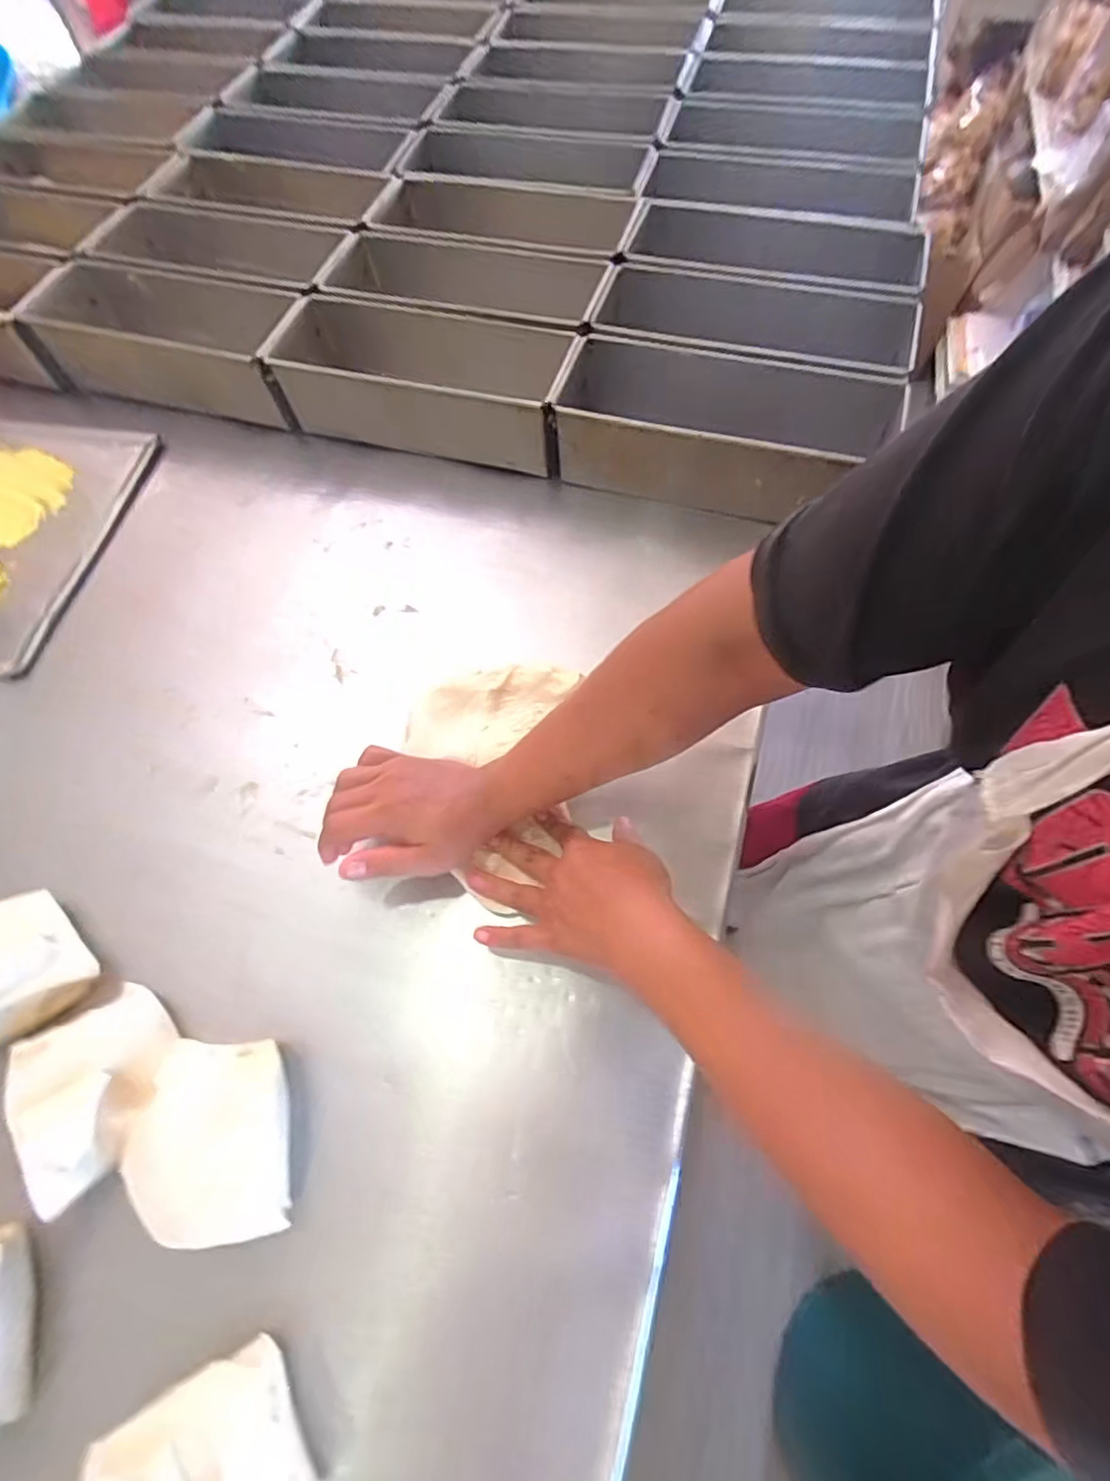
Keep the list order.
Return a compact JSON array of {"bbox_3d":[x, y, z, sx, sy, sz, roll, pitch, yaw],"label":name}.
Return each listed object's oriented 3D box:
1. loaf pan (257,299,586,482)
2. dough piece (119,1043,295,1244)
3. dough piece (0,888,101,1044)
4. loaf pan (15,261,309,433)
[{"bbox_3d":[-0.154,-0.387,0.652,0.328,0.092,0.123,15,67,10],"label":"loaf pan"},{"bbox_3d":[-0.213,0.252,0.386,0.092,0.048,0.103,-3,65,2],"label":"dough piece"},{"bbox_3d":[-0.411,0.164,0.430,0.110,0.060,0.100,-39,69,-13],"label":"dough piece"},{"bbox_3d":[-0.449,-0.463,0.701,0.325,0.092,0.128,14,67,10],"label":"loaf pan"}]

